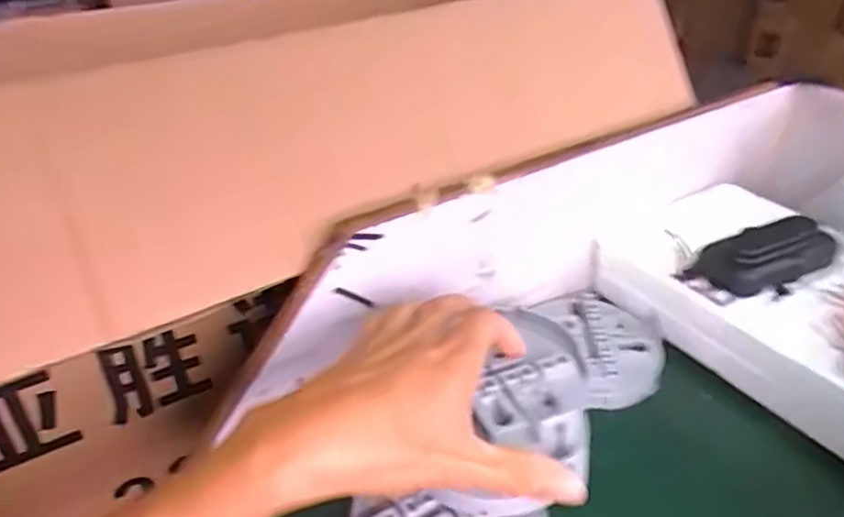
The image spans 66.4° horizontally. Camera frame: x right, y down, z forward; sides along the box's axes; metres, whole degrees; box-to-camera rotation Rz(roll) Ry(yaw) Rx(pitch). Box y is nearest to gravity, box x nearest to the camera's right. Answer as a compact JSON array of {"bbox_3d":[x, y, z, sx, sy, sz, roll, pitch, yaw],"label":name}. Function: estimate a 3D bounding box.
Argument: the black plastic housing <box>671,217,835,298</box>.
[{"bbox_3d":[0.256,-0.001,0.481,0.110,0.032,0.049,-15,34,-20],"label":"black plastic housing"}]

